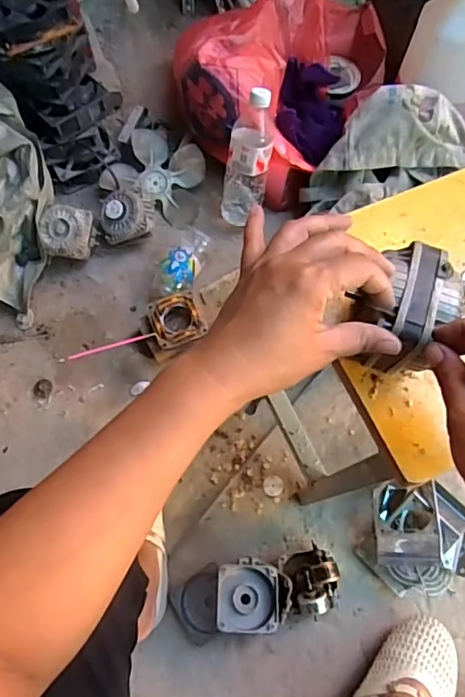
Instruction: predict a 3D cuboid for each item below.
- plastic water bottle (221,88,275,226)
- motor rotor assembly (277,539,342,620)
[{"bbox_3d":[0.028,-0.315,0.908,0.069,0.229,0.063,21,47,6],"label":"plastic water bottle"},{"bbox_3d":[0.115,0.337,0.784,0.078,0.046,0.086,-14,72,-6],"label":"motor rotor assembly"}]

